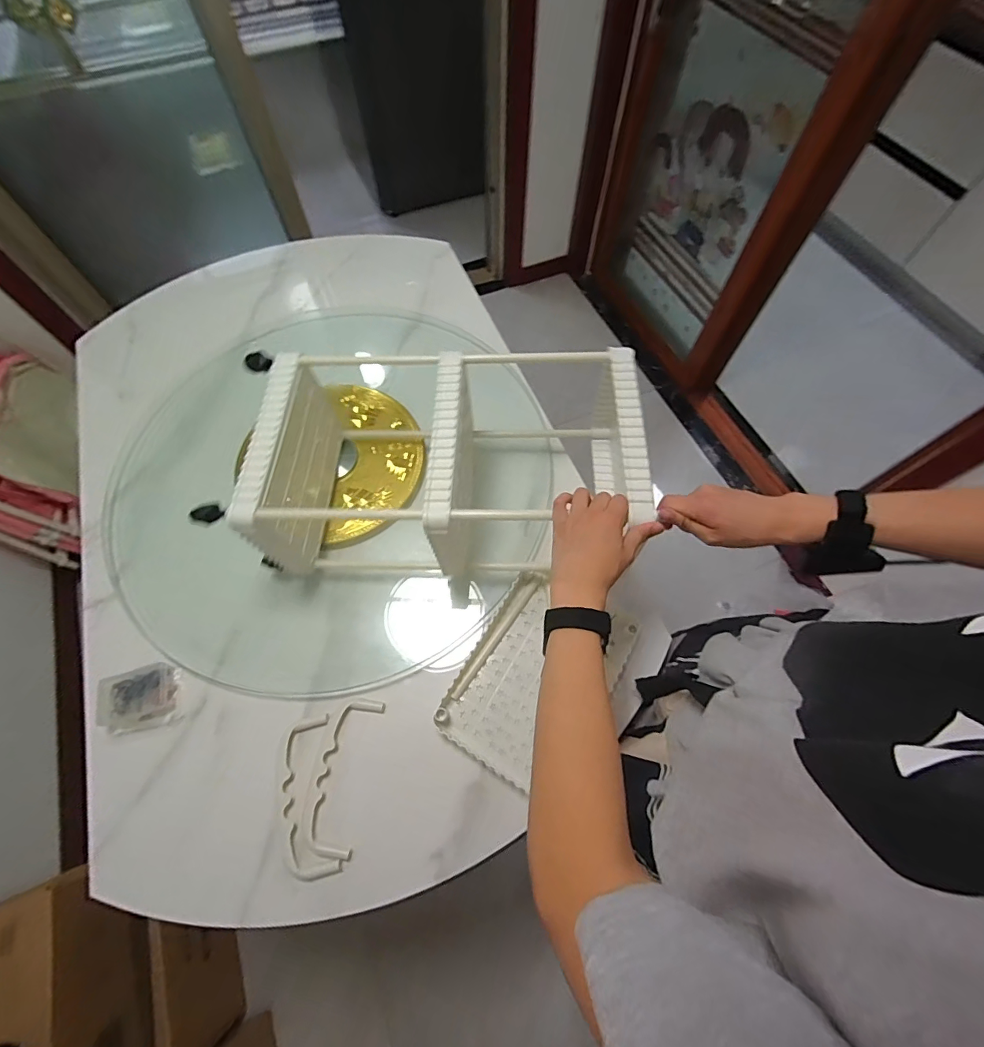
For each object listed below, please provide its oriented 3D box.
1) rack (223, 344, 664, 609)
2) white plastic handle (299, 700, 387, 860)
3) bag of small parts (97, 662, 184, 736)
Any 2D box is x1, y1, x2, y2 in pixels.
[{"bbox_3d":[-0.055,-0.091,0.674,0.514,0.218,0.295,1,65,1],"label":"rack"},{"bbox_3d":[-0.205,0.335,0.610,0.072,0.009,0.187,8,65,4],"label":"white plastic handle"},{"bbox_3d":[-0.505,0.250,0.647,0.093,0.032,0.088,-15,66,-6],"label":"bag of small parts"}]

